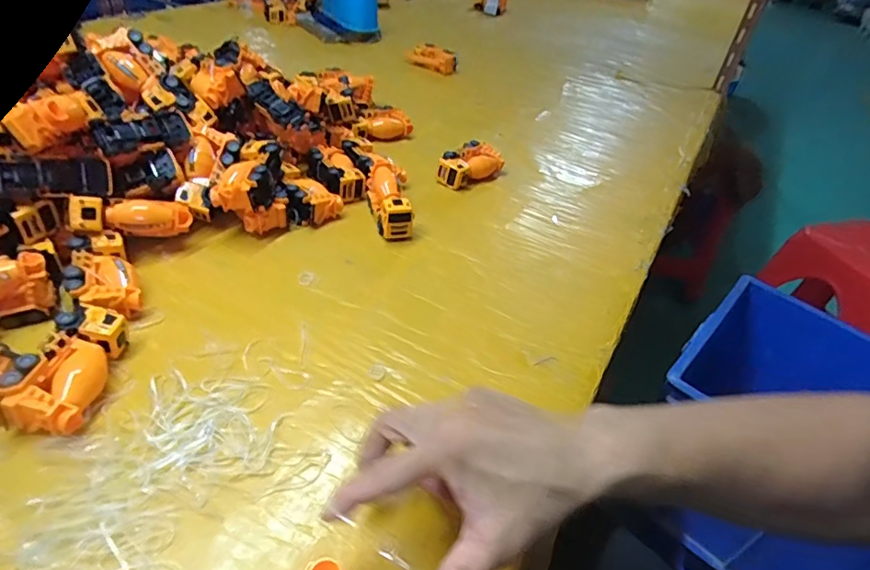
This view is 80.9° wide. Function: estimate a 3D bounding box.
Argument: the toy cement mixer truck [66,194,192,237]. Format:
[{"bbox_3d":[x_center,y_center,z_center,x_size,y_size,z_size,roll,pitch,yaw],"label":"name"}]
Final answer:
[{"bbox_3d":[-0.305,-0.072,0.514,0.105,0.036,0.044,-1,34,-35],"label":"toy cement mixer truck"}]

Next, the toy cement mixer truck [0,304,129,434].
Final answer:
[{"bbox_3d":[-0.279,0.062,0.393,0.053,0.035,0.104,5,39,-3],"label":"toy cement mixer truck"}]

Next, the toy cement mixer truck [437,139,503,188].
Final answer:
[{"bbox_3d":[0.052,-0.171,0.733,0.060,0.040,0.102,27,43,22],"label":"toy cement mixer truck"}]

